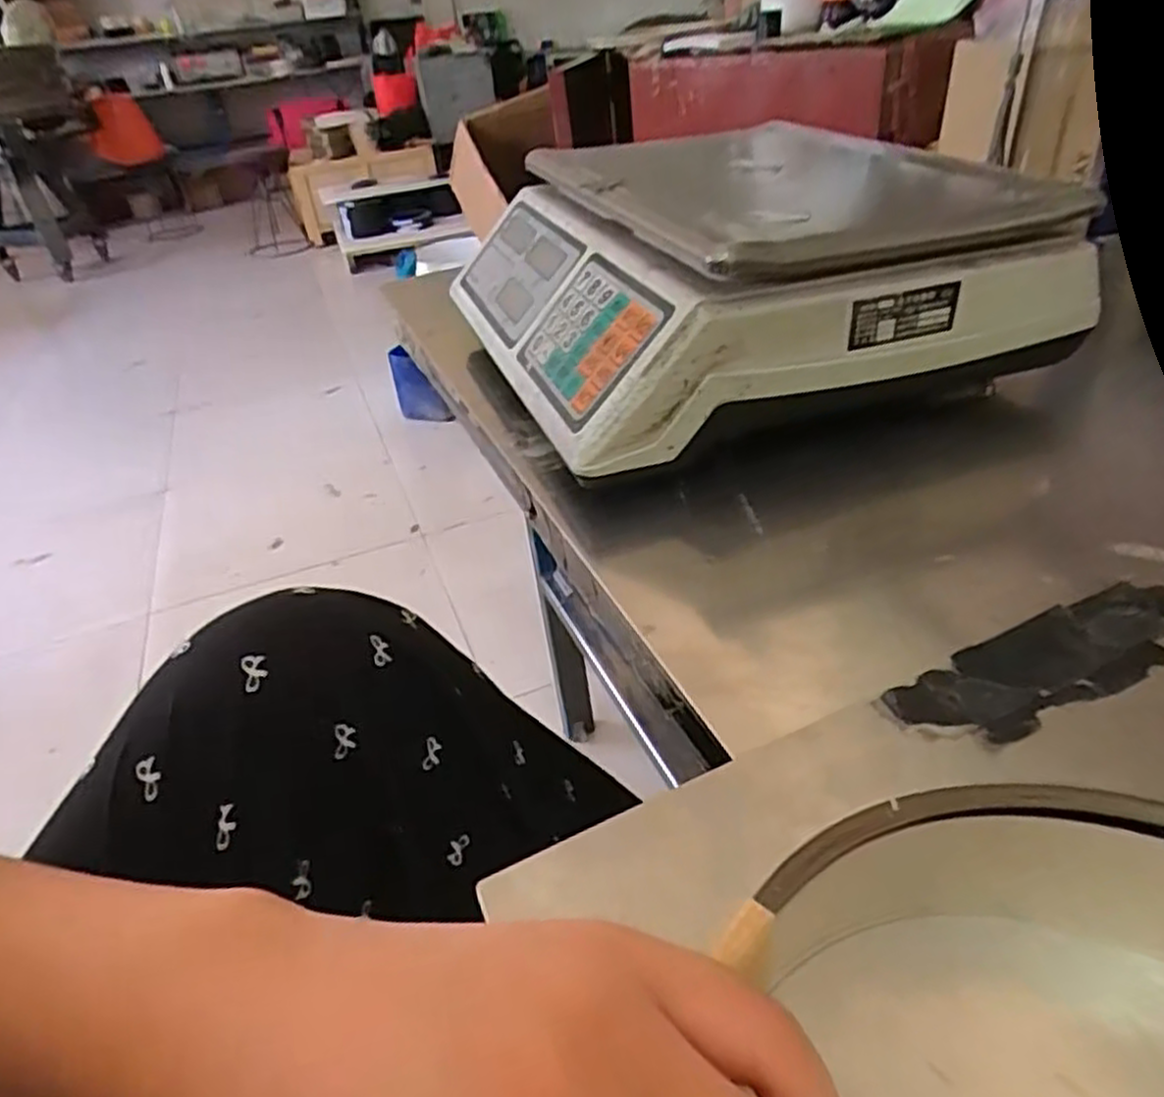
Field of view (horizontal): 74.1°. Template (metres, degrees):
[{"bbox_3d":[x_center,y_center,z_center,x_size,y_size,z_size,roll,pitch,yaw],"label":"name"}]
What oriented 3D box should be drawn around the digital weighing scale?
[{"bbox_3d":[0.092,-0.192,0.517,0.315,0.091,0.311,-15,36,-11],"label":"digital weighing scale"}]

